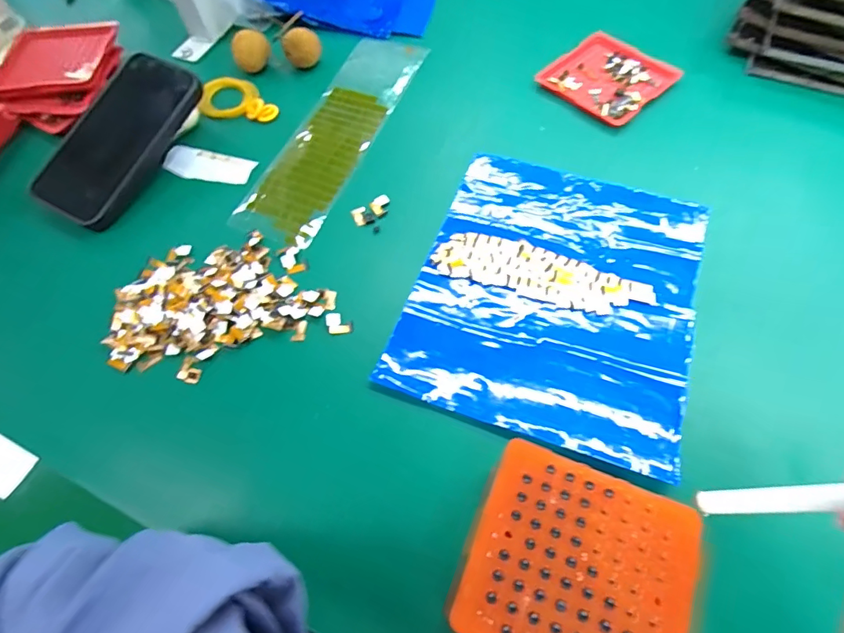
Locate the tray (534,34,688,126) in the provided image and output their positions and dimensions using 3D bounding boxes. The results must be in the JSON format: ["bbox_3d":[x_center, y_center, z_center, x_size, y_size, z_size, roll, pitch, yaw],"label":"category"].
[{"bbox_3d":[0.178,-0.230,0.444,0.099,0.009,0.101,-39,67,-17],"label":"tray"}]

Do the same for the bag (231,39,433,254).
[{"bbox_3d":[-0.079,-0.174,0.433,0.074,0.010,0.273,18,64,12],"label":"bag"}]

